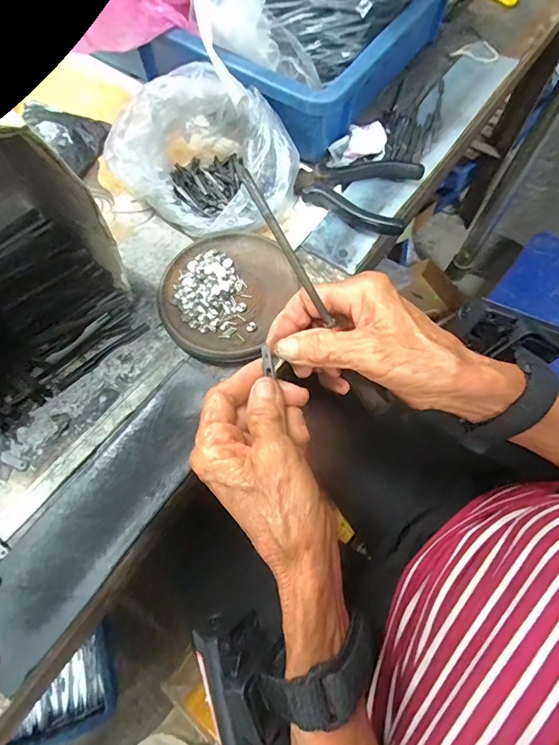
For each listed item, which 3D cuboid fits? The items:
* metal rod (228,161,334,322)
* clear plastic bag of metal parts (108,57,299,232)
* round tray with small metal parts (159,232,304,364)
[{"bbox_3d":[0.004,-0.064,0.227,0.004,0.098,0.004,16,60,49],"label":"metal rod"},{"bbox_3d":[-0.058,-0.183,0.359,0.137,0.083,0.114,25,68,12],"label":"clear plastic bag of metal parts"},{"bbox_3d":[-0.043,-0.063,0.345,0.096,0.013,0.112,24,68,12],"label":"round tray with small metal parts"}]

